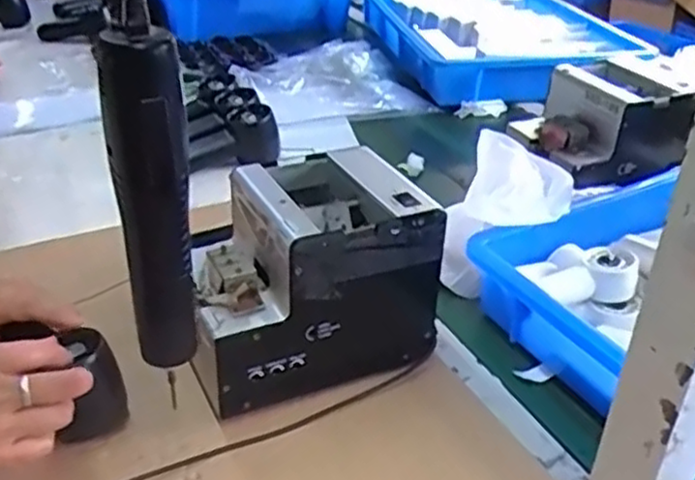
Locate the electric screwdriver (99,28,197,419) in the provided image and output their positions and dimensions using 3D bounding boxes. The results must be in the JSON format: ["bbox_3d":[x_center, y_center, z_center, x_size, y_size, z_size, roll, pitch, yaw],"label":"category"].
[{"bbox_3d":[-0.100,-0.010,0.387,0.035,0.189,0.033,-7,32,-16],"label":"electric screwdriver"}]

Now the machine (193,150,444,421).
[{"bbox_3d":[-0.037,0.029,0.585,0.180,0.149,0.139,-11,34,-21],"label":"machine"}]

